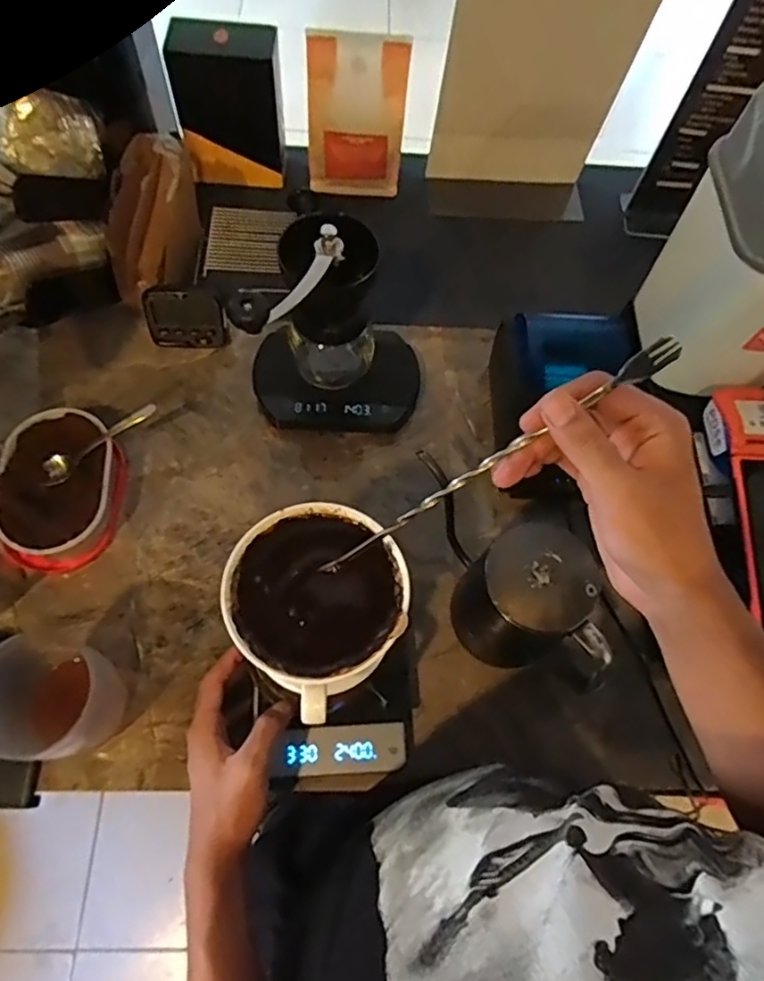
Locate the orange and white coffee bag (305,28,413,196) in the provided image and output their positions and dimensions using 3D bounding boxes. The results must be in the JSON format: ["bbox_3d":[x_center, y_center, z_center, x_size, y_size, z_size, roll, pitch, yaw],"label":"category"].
[{"bbox_3d":[-0.031,-0.440,0.733,0.118,0.173,0.043,0,65,-4],"label":"orange and white coffee bag"}]

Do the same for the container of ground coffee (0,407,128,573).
[{"bbox_3d":[-0.307,0.001,0.590,0.101,0.050,0.150,-5,66,-6],"label":"container of ground coffee"}]

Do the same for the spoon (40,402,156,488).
[{"bbox_3d":[-0.271,-0.045,0.592,0.120,0.028,0.023,-28,70,-15],"label":"spoon"}]

